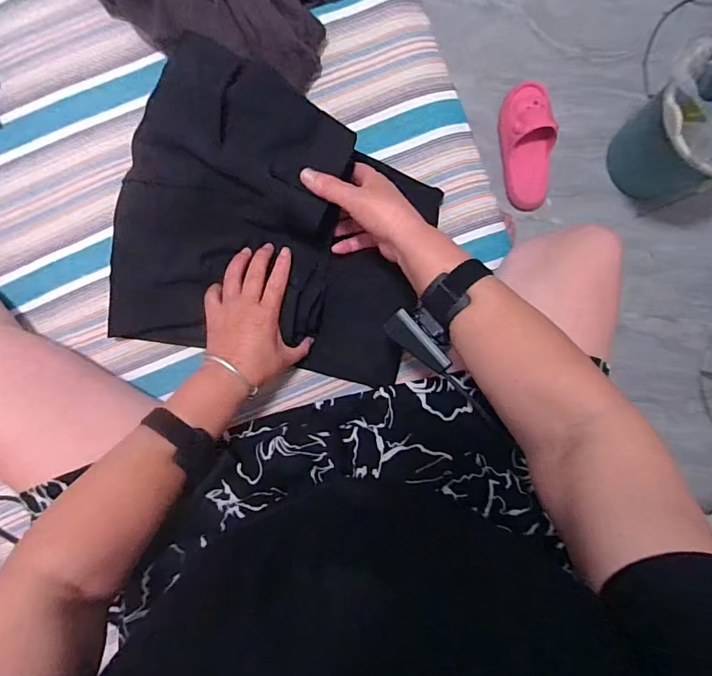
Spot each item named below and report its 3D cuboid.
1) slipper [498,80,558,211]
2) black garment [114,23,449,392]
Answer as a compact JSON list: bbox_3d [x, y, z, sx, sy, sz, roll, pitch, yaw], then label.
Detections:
[{"bbox_3d":[0.386,-0.443,0.999,0.106,0.093,0.301,1,92,0],"label":"slipper"},{"bbox_3d":[-0.086,-0.108,0.458,0.321,0.110,0.280,15,92,0],"label":"black garment"}]

